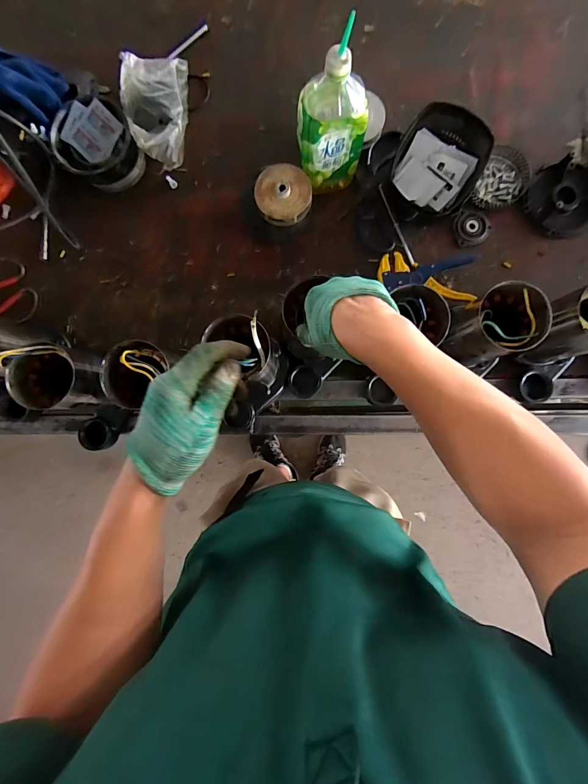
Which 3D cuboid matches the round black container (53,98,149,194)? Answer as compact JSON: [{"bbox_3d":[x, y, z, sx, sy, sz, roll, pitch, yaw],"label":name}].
[{"bbox_3d":[-0.342,-0.429,0.603,0.120,0.078,0.124,0,89,3],"label":"round black container"}]

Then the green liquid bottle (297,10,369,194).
[{"bbox_3d":[0.055,-0.397,0.520,0.099,0.209,0.072,-17,88,3],"label":"green liquid bottle"}]

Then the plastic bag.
[{"bbox_3d":[-0.250,-0.505,0.612,0.111,0.060,0.206,-3,89,3],"label":"plastic bag"}]

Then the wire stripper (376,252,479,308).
[{"bbox_3d":[0.232,-0.193,0.604,0.171,0.029,0.098,1,89,3],"label":"wire stripper"}]

